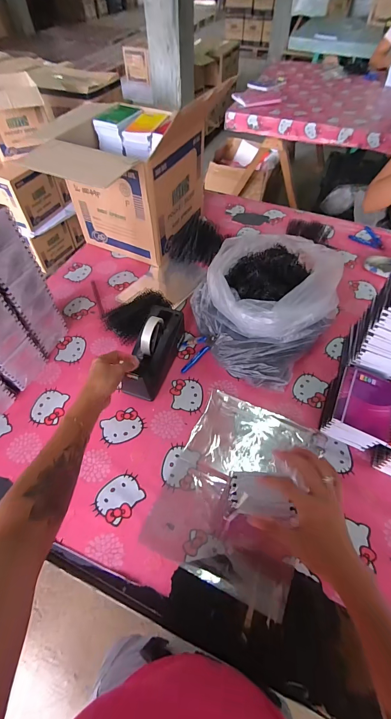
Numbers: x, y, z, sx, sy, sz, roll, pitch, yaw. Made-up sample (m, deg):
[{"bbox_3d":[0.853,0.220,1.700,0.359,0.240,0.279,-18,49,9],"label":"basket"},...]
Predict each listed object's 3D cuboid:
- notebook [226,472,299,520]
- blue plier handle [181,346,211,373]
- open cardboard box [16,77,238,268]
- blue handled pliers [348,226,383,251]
[{"bbox_3d":[0.087,0.188,0.425,0.100,0.007,0.059,-18,56,41],"label":"notebook"},{"bbox_3d":[0.000,0.000,0.700,0.090,0.012,0.014,-44,55,22],"label":"blue plier handle"},{"bbox_3d":[-0.159,-0.529,0.920,0.339,0.332,0.324,29,60,18],"label":"open cardboard box"},{"bbox_3d":[0.579,-0.398,1.009,0.071,0.019,0.111,-25,58,-16],"label":"blue handled pliers"}]

